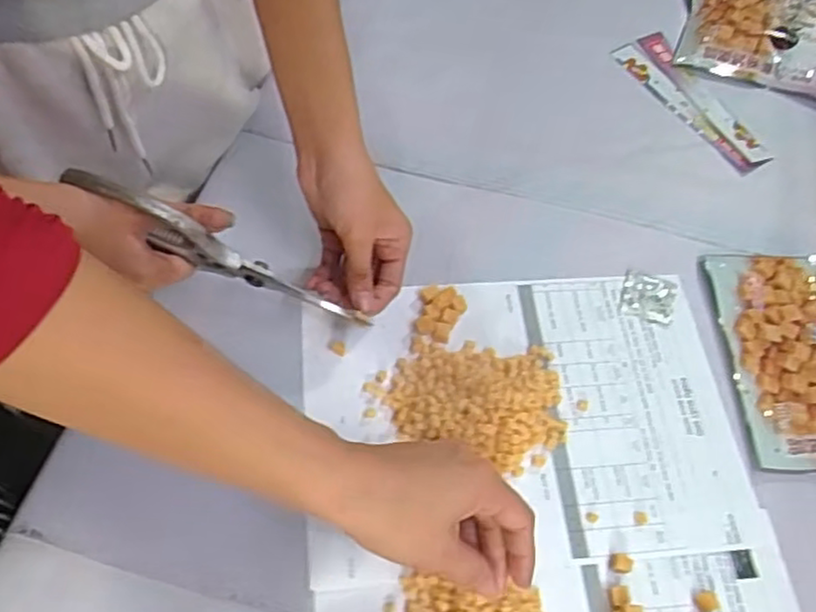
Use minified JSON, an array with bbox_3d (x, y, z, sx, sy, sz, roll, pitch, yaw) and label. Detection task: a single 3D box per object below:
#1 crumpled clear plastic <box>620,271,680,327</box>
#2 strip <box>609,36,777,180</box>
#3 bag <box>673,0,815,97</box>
[{"bbox_3d":[0.187,-0.007,0.533,0.042,0.005,0.043,21,61,9],"label":"crumpled clear plastic"},{"bbox_3d":[0.270,-0.192,0.651,0.054,0.010,0.177,-24,64,-17],"label":"strip"},{"bbox_3d":[0.380,-0.286,0.694,0.191,0.030,0.170,20,60,8],"label":"bag"}]

